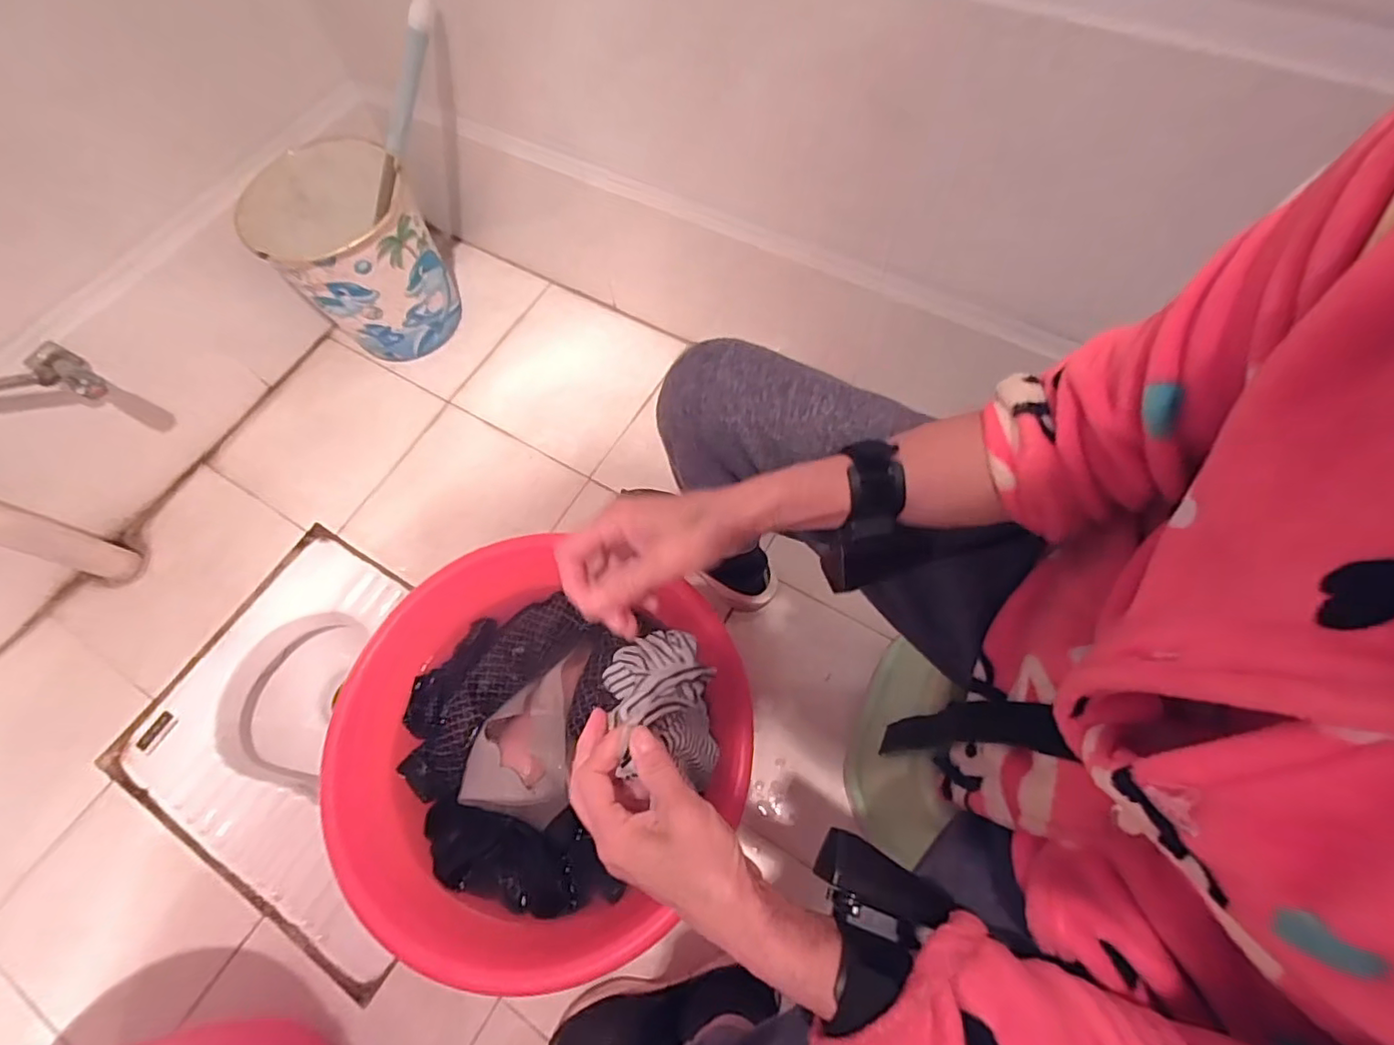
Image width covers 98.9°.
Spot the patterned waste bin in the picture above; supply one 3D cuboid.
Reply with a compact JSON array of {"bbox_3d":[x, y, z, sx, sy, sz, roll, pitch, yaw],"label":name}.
[{"bbox_3d":[-0.549,-0.420,1.000,0.237,0.272,0.220,-34,68,-12],"label":"patterned waste bin"}]

